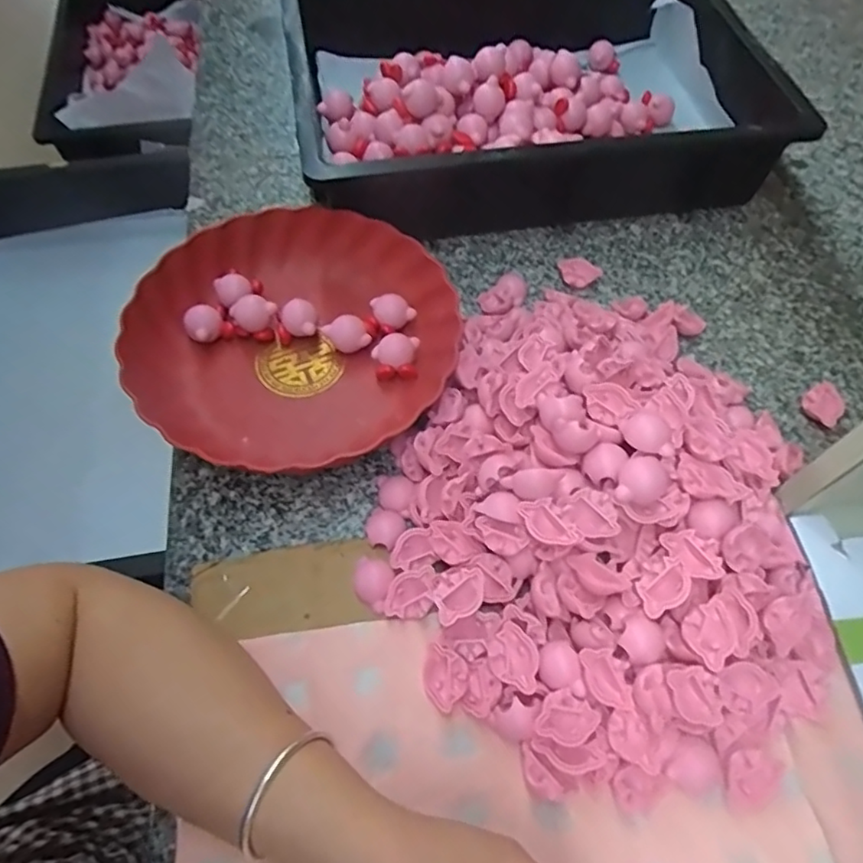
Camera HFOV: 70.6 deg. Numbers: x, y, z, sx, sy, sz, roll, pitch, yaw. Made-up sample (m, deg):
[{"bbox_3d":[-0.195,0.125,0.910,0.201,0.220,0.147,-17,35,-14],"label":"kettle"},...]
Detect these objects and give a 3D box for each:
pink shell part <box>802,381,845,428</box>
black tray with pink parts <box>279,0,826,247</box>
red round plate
[{"bbox_3d":[0.309,-0.020,0.483,0.031,0.019,0.029,-39,63,-19],"label":"pink shell part"},{"bbox_3d":[0.094,-0.341,0.607,0.436,0.120,0.302,-11,58,-3],"label":"black tray with pink parts"},{"bbox_3d":[-0.100,-0.075,0.471,0.235,0.055,0.234,-2,58,3],"label":"red round plate"}]

